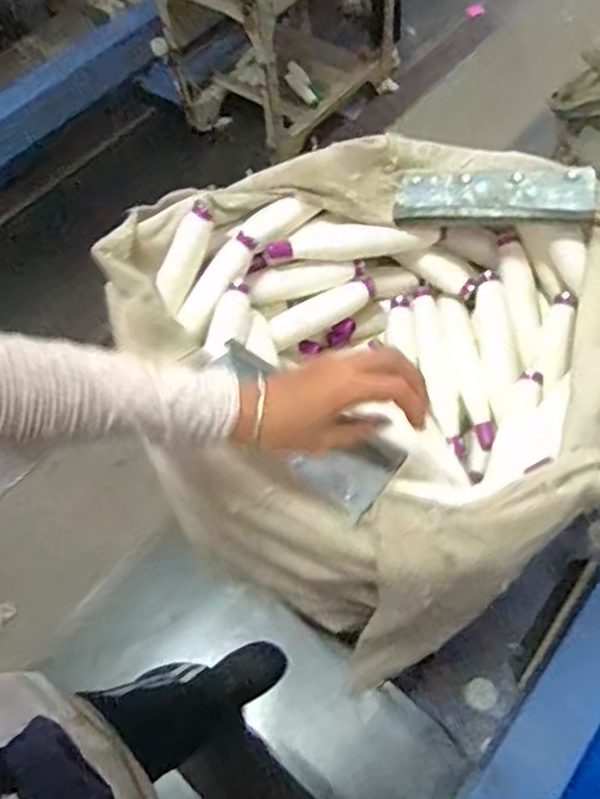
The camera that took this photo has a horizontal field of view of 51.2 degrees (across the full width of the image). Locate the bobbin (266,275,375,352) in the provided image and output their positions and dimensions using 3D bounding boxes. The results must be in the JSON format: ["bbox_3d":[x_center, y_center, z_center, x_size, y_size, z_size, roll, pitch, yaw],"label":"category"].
[{"bbox_3d":[0.027,-0.097,0.692,0.130,0.027,0.028,-27,64,-10],"label":"bobbin"}]

